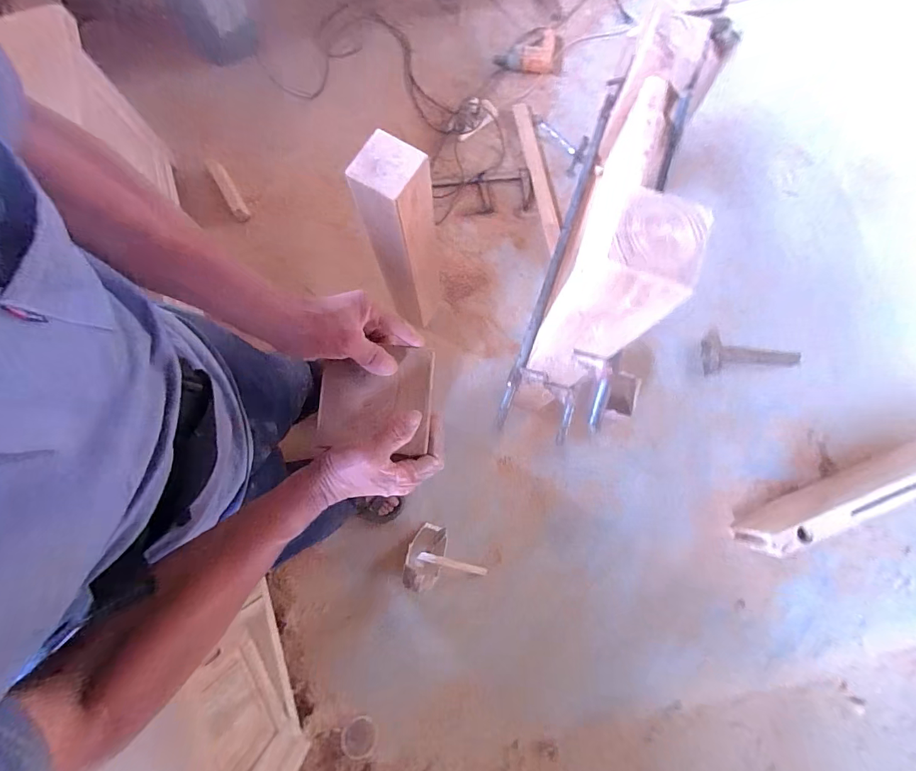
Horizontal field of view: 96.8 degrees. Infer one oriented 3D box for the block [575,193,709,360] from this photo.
[{"bbox_3d":[0.248,-0.146,0.615,0.099,0.276,0.119,22,78,5],"label":"block"}]

